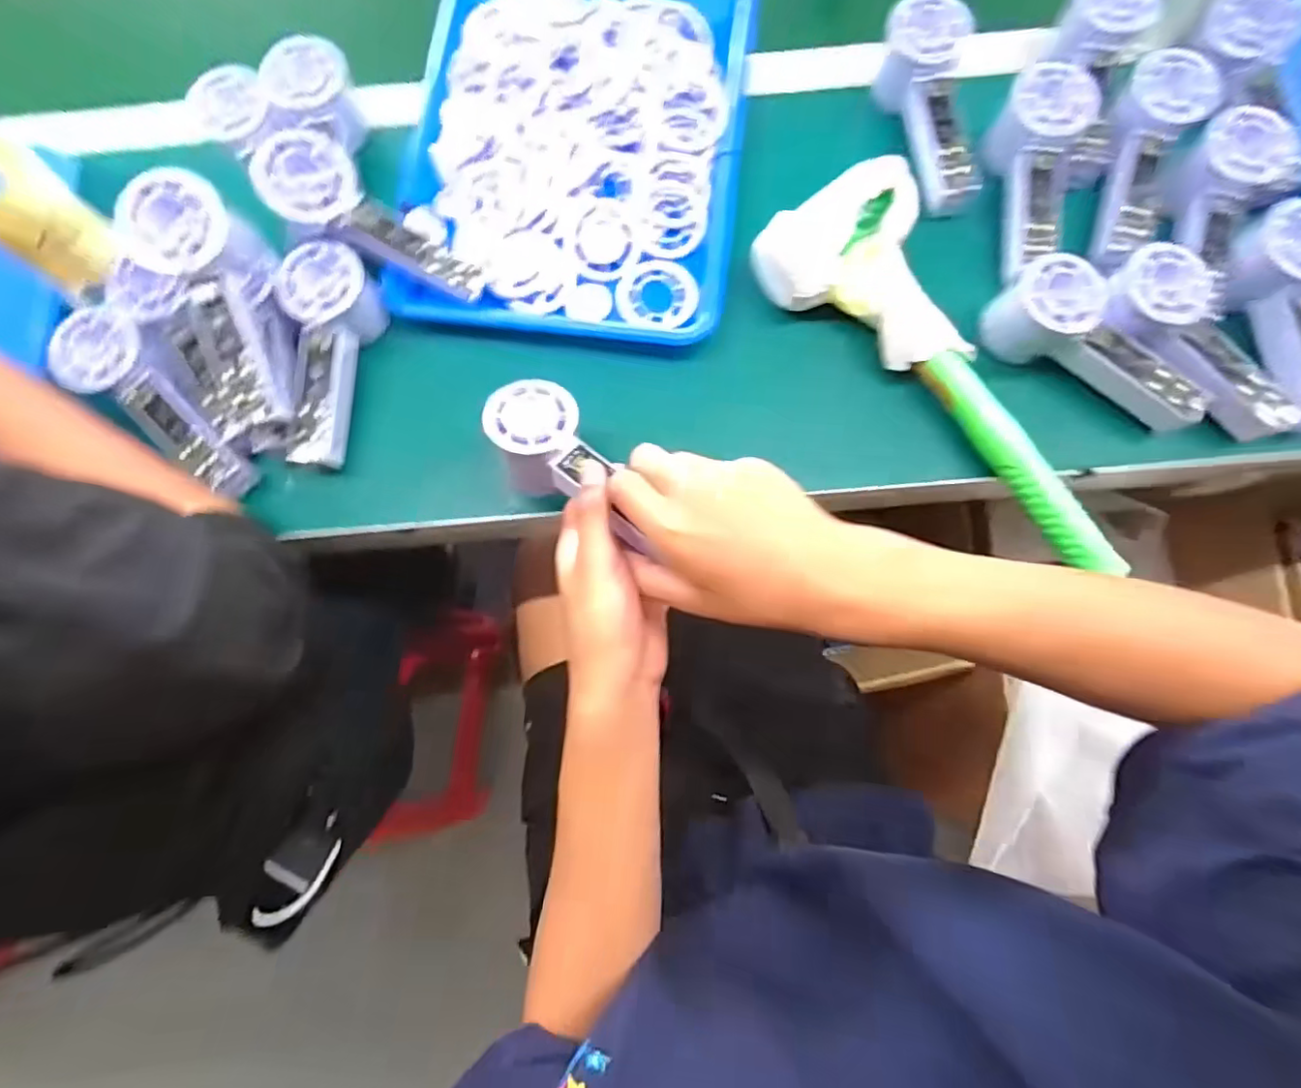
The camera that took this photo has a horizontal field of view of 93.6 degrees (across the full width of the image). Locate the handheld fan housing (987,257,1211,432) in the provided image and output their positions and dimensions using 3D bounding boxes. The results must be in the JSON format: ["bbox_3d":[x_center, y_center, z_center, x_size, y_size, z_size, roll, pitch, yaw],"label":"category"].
[{"bbox_3d":[0.312,-0.137,0.434,0.153,0.056,0.054,36,80,-3],"label":"handheld fan housing"}]

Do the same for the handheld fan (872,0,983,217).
[{"bbox_3d":[0.218,-0.332,0.474,0.059,0.049,0.148,-11,92,-1],"label":"handheld fan"}]

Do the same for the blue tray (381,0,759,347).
[{"bbox_3d":[-0.058,-0.326,0.491,0.257,0.036,0.331,7,77,3],"label":"blue tray"}]

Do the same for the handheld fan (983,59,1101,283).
[{"bbox_3d":[0.286,-0.273,0.457,0.059,0.053,0.148,7,91,3],"label":"handheld fan"}]

